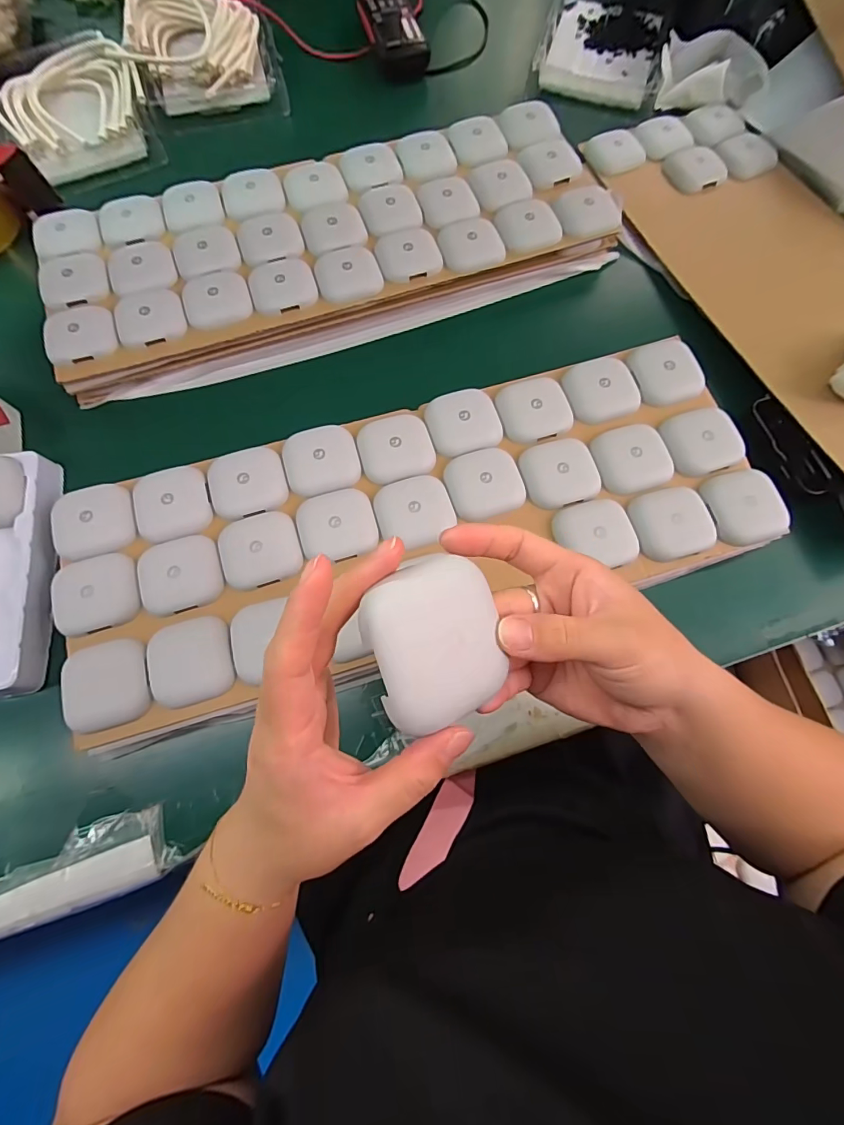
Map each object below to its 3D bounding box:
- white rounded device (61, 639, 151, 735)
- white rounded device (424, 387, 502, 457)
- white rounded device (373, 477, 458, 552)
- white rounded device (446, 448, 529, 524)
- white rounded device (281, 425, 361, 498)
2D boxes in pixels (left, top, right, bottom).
[{"bbox_3d":[-0.247,0.095,0.354,0.063,0.013,0.065,-14,75,-5],"label":"white rounded device"},{"bbox_3d":[0.040,-0.131,0.423,0.064,0.012,0.058,-17,75,-6],"label":"white rounded device"},{"bbox_3d":[-0.006,-0.044,0.397,0.064,0.012,0.062,-14,75,-5],"label":"white rounded device"},{"bbox_3d":[0.057,-0.073,0.407,0.065,0.012,0.063,-17,75,-6],"label":"white rounded device"},{"bbox_3d":[-0.092,-0.095,0.412,0.065,0.011,0.063,-13,75,-5],"label":"white rounded device"}]

